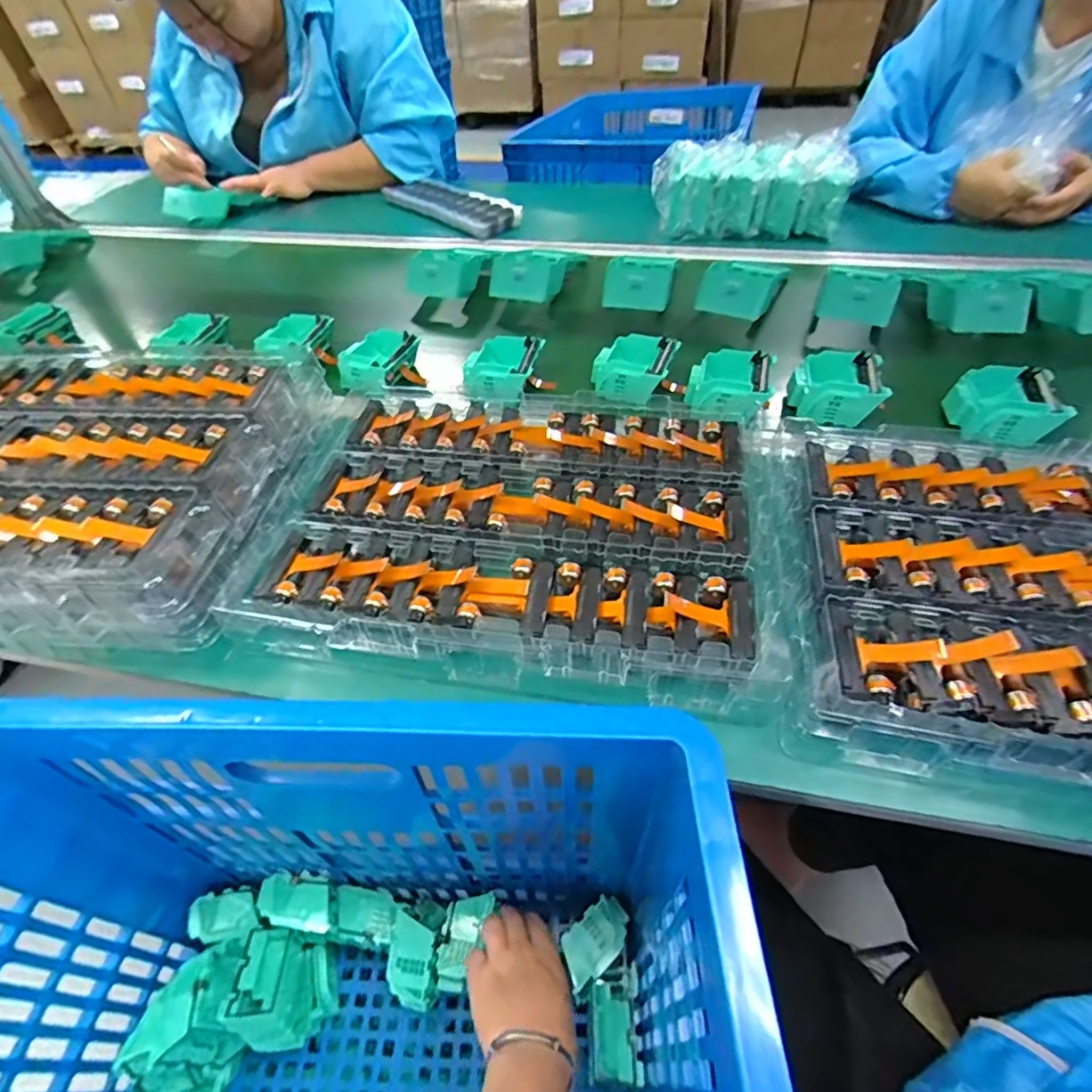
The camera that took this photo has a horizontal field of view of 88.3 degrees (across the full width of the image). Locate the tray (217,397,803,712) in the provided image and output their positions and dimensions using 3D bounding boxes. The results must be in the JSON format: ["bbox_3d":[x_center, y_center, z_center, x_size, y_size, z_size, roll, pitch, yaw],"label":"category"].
[{"bbox_3d":[-0.007,-0.029,0.446,0.404,0.037,0.266,6,50,9],"label":"tray"}]

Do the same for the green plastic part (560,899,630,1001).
[{"bbox_3d":[0.044,0.356,0.506,0.075,0.018,0.041,-35,56,-24],"label":"green plastic part"}]

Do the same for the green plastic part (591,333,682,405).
[{"bbox_3d":[0.092,-0.189,0.588,0.075,0.031,0.089,19,53,19],"label":"green plastic part"}]

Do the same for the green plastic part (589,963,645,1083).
[{"bbox_3d":[0.060,0.399,0.471,0.046,0.023,0.072,-23,36,30],"label":"green plastic part"}]

